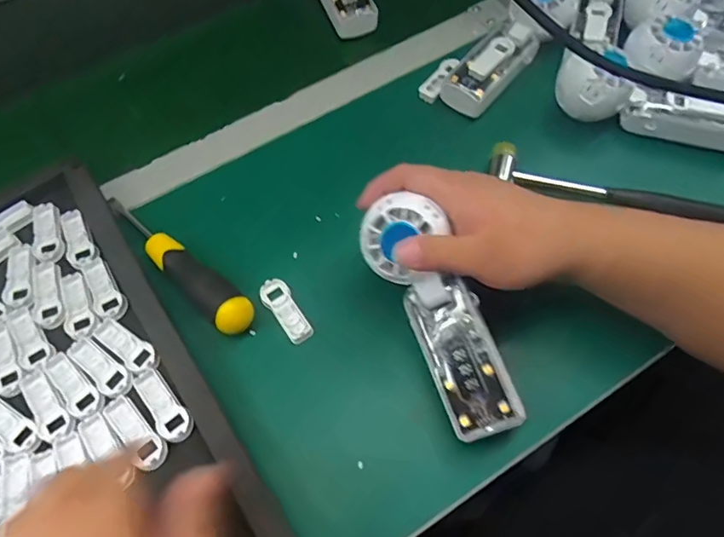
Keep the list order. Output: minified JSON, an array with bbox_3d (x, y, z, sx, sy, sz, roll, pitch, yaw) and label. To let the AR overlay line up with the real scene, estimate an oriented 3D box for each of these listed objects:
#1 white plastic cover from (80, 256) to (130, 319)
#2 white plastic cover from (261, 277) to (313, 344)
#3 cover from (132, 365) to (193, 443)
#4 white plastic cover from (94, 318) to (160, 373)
[{"bbox_3d":[-0.208,0.017,0.394,0.023,0.005,0.058,-33,66,-15],"label":"white plastic cover"},{"bbox_3d":[-0.060,0.033,0.388,0.022,0.007,0.057,-31,65,-14],"label":"white plastic cover"},{"bbox_3d":[-0.142,0.097,0.350,0.022,0.005,0.058,-40,68,-18],"label":"cover"},{"bbox_3d":[-0.180,0.059,0.374,0.061,0.004,0.021,30,67,16],"label":"white plastic cover"}]

